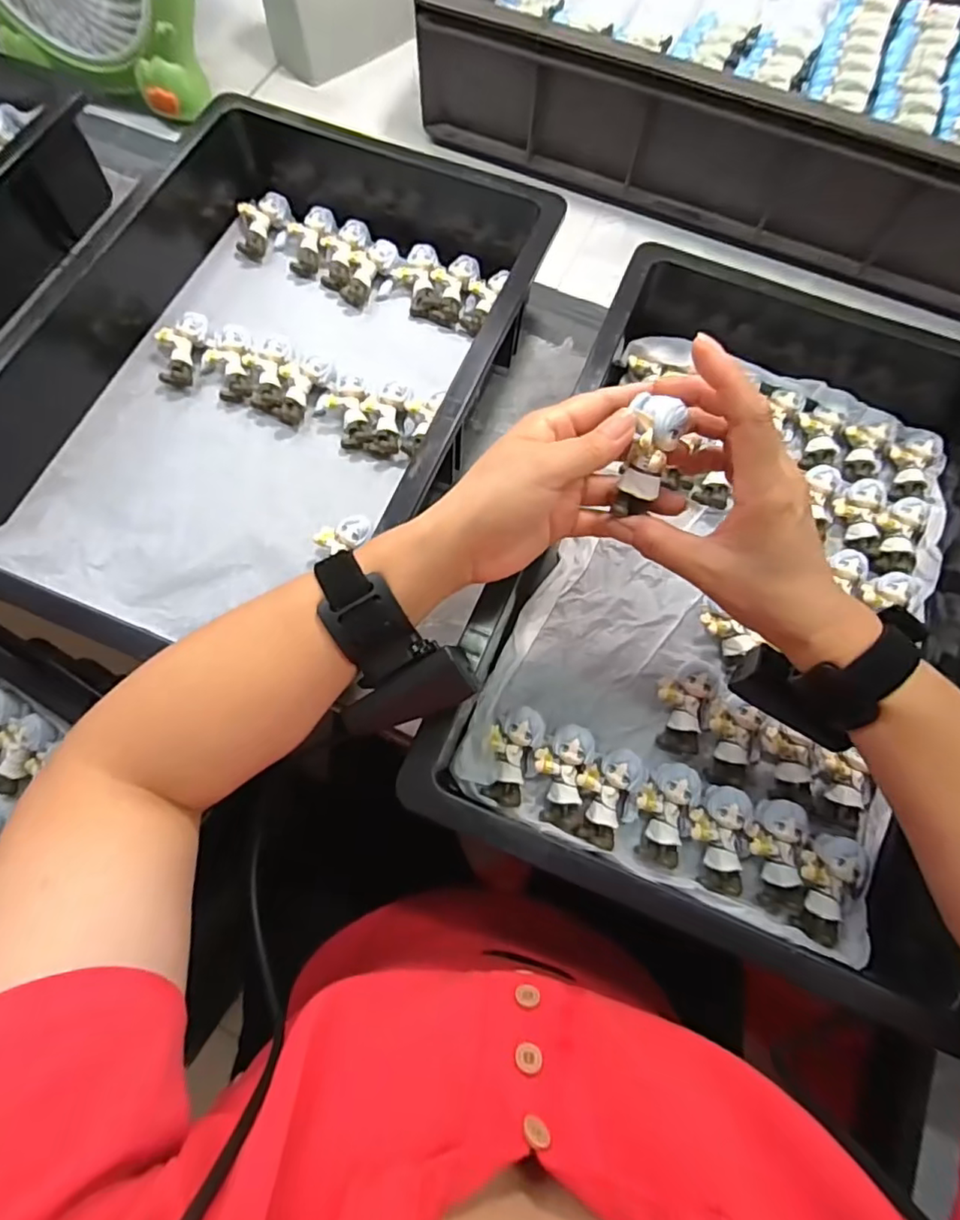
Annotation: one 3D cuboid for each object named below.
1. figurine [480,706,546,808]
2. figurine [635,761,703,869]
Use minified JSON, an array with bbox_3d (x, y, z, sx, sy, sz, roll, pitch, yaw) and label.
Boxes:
[{"bbox_3d":[0.021,0.093,0.377,0.033,0.019,0.060,13,84,3],"label":"figurine"},{"bbox_3d":[0.118,0.127,0.372,0.036,0.020,0.062,21,72,6],"label":"figurine"}]

